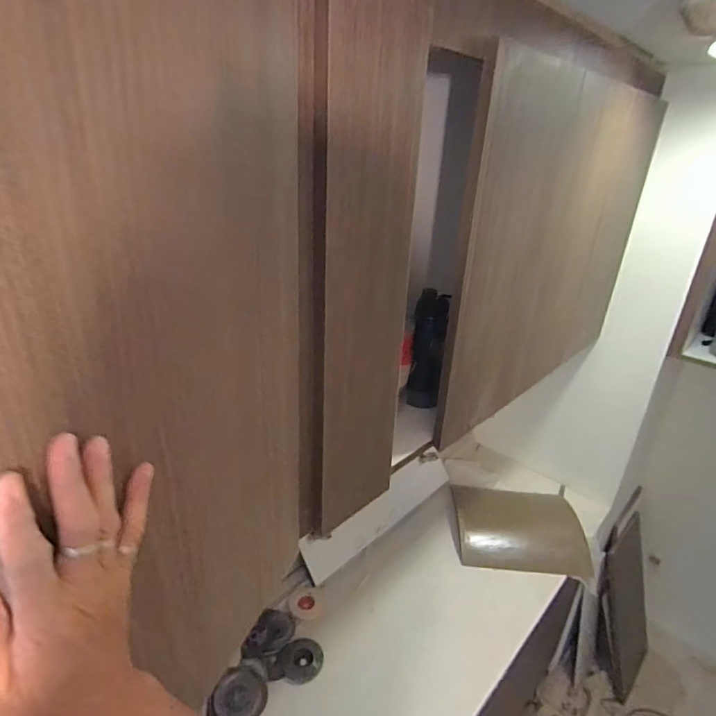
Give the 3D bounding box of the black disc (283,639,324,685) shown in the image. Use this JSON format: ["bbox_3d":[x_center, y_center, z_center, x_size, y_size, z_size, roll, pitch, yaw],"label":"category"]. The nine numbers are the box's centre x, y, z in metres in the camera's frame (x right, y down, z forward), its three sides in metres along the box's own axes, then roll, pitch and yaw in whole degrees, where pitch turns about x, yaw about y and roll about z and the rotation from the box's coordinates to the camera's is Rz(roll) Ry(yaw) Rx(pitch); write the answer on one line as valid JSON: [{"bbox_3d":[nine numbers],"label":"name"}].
[{"bbox_3d":[-0.132,0.734,1.128,0.092,0.008,0.093,0,40,0],"label":"black disc"}]

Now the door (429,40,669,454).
[{"bbox_3d":[0.507,-0.262,1.098,0.027,0.665,0.942,23,31,37],"label":"door"}]

